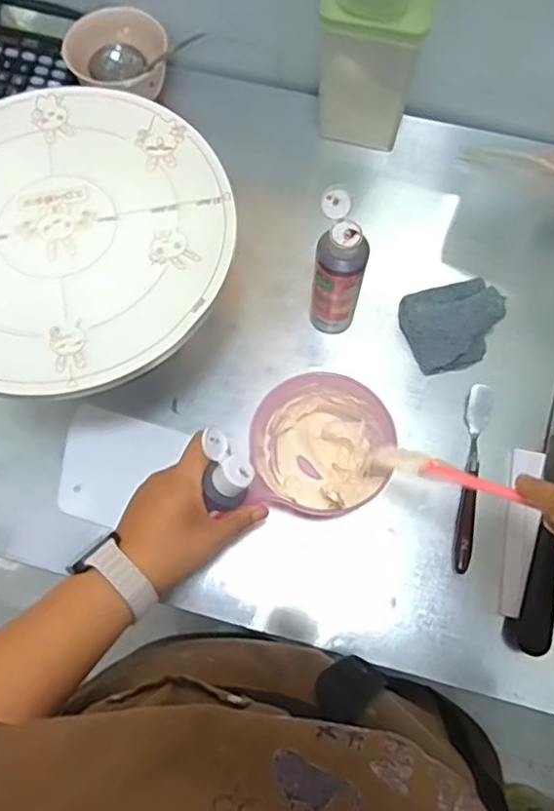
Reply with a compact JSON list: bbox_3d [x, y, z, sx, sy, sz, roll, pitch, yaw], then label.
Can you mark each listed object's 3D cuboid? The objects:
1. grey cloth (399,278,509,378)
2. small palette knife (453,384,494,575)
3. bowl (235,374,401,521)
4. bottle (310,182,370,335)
[{"bbox_3d":[0.179,-0.084,0.607,0.097,0.026,0.087,-13,72,-4],"label":"grey cloth"},{"bbox_3d":[0.183,0.065,0.564,0.023,0.012,0.179,12,72,5],"label":"small palette knife"},{"bbox_3d":[0.038,0.041,0.543,0.118,0.071,0.119,0,71,0],"label":"bowl"},{"bbox_3d":[0.058,-0.125,0.558,0.047,0.152,0.059,7,72,3],"label":"bottle"}]

